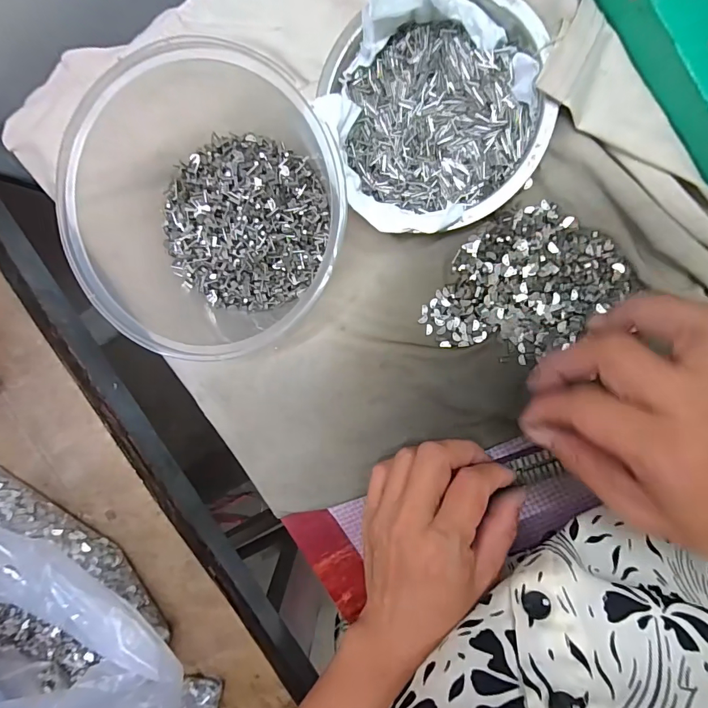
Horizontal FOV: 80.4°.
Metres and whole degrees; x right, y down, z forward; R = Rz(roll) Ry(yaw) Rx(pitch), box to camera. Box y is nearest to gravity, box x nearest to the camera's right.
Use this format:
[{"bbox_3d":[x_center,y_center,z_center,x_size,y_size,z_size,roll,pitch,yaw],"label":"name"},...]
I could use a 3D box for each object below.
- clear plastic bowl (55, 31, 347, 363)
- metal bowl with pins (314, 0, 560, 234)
[{"bbox_3d":[-0.071,-0.072,0.220,0.131,0.059,0.141,1,98,5],"label":"clear plastic bowl"},{"bbox_3d":[0.042,-0.126,0.216,0.108,0.030,0.117,1,98,5],"label":"metal bowl with pins"}]

